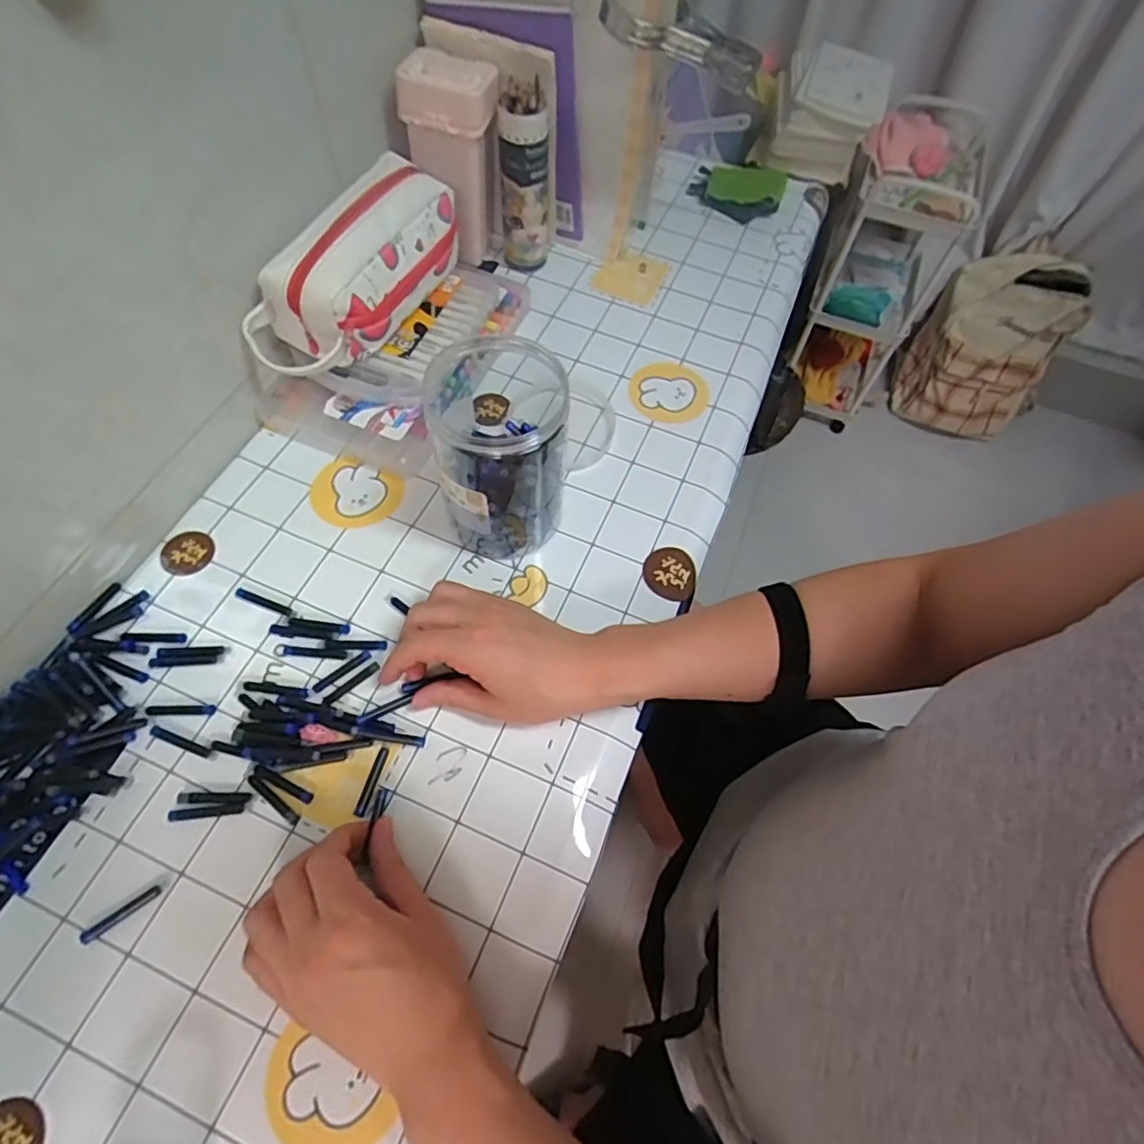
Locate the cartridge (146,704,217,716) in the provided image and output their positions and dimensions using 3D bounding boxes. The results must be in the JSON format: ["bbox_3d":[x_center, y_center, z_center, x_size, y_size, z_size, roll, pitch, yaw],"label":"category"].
[{"bbox_3d":[-0.280,0.098,0.451,0.047,0.004,0.007,1,61,-3],"label":"cartridge"}]

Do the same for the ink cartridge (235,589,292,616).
[{"bbox_3d":[-0.241,0.023,0.491,0.048,0.004,0.008,21,62,8],"label":"ink cartridge"}]

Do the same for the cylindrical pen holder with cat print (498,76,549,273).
[{"bbox_3d":[-0.047,-0.391,0.639,0.048,0.166,0.048,5,61,-1],"label":"cylindrical pen holder with cat print"}]

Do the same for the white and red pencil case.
[{"bbox_3d":[-0.181,-0.257,0.538,0.093,0.102,0.217,35,77,15],"label":"white and red pencil case"}]

